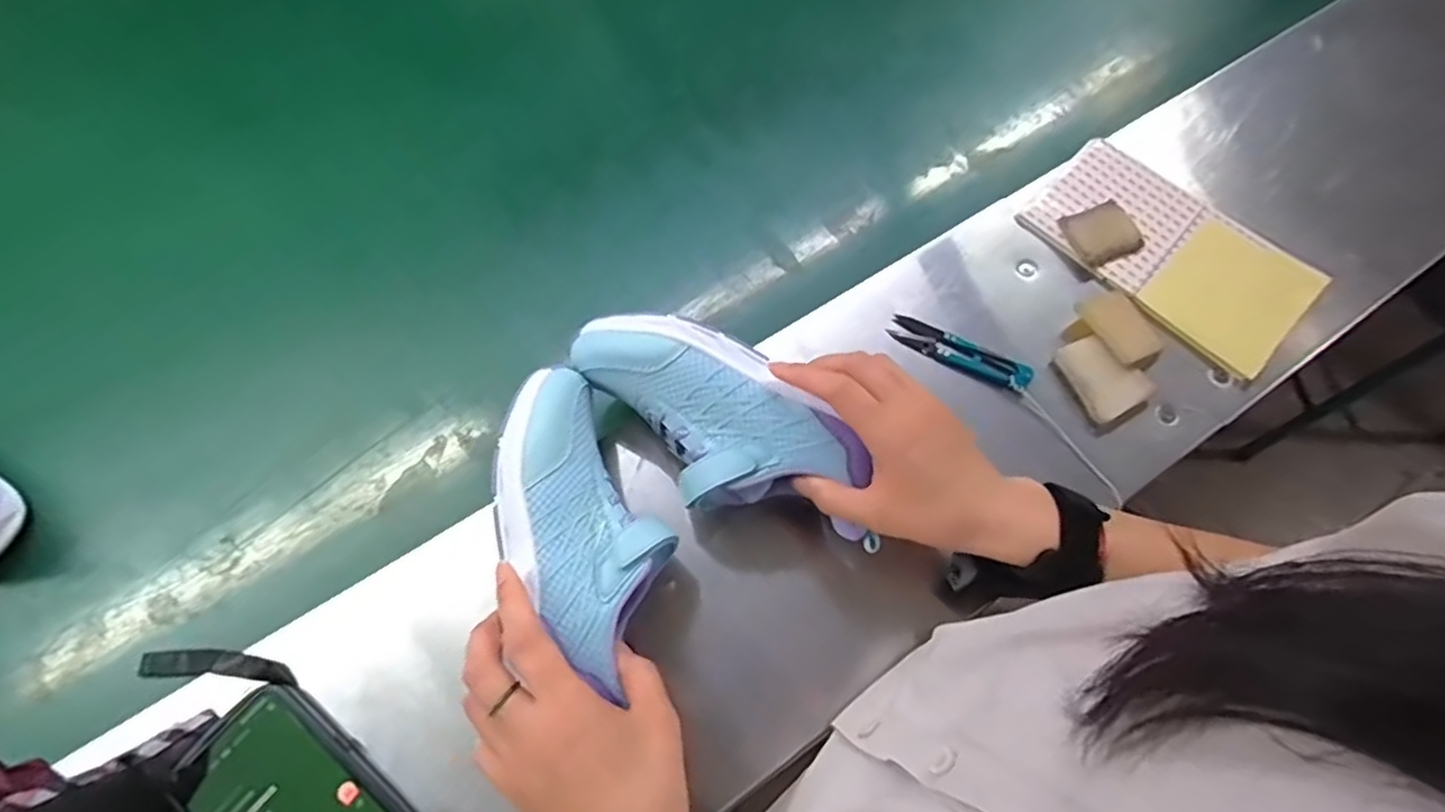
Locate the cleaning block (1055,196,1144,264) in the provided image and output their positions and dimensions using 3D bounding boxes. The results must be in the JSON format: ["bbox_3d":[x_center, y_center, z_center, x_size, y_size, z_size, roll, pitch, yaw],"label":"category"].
[{"bbox_3d":[0.306,-0.141,0.550,0.055,0.012,0.046,-22,69,-12],"label":"cleaning block"}]

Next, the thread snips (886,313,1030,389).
[{"bbox_3d":[0.180,-0.042,0.516,0.106,0.013,0.025,25,65,9],"label":"thread snips"}]

